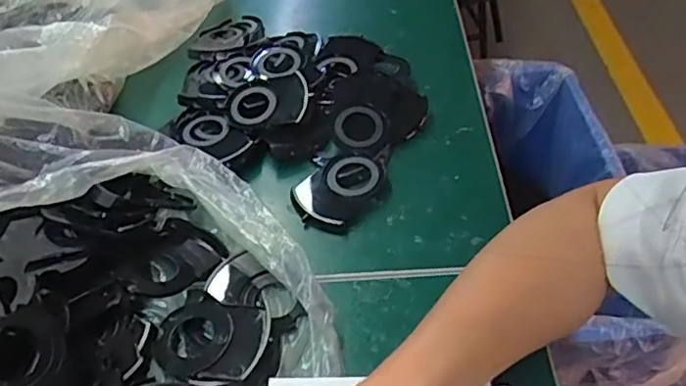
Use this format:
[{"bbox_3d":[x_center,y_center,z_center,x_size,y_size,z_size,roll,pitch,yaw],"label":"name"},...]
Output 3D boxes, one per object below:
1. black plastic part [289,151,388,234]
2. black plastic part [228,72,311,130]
[{"bbox_3d":[-0.001,-0.003,0.498,0.058,0.021,0.077,33,58,32],"label":"black plastic part"},{"bbox_3d":[-0.069,-0.081,0.554,0.073,0.028,0.052,1,46,7],"label":"black plastic part"}]

